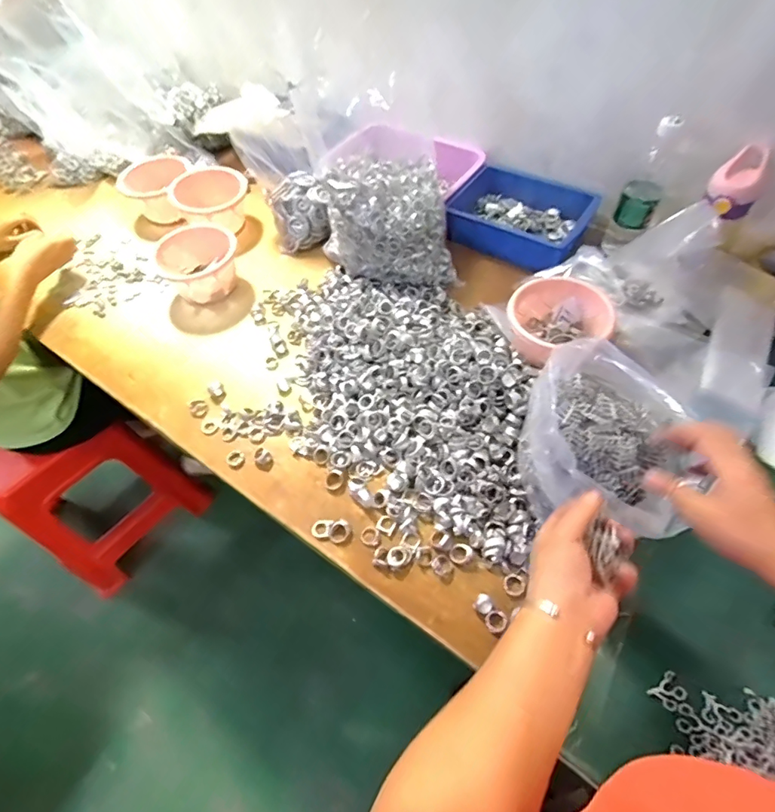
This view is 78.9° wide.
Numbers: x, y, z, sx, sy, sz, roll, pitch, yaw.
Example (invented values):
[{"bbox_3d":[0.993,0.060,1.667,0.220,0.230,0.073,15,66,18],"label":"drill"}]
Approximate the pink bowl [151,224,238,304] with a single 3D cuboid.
[{"bbox_3d":[-0.352,-0.262,0.867,0.141,0.075,0.134,-2,55,3],"label":"pink bowl"}]

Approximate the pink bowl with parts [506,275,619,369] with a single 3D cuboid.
[{"bbox_3d":[0.254,-0.135,0.720,0.159,0.078,0.143,-24,57,-12],"label":"pink bowl with parts"}]

